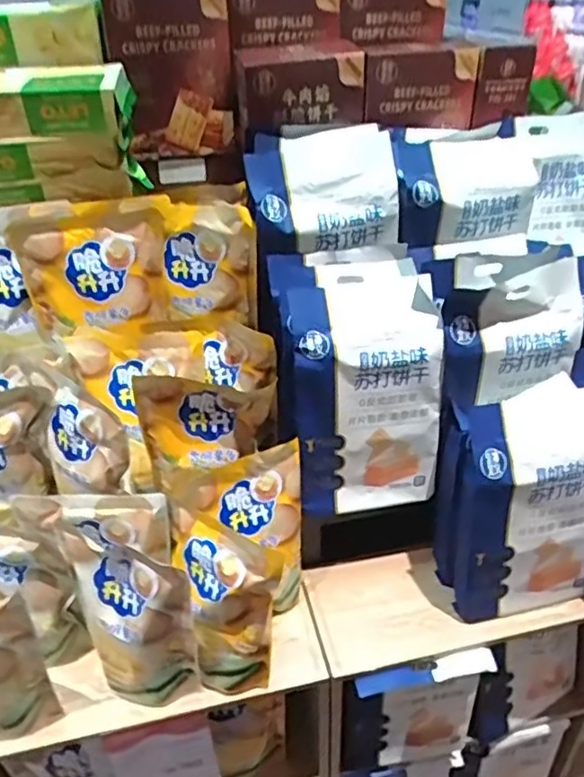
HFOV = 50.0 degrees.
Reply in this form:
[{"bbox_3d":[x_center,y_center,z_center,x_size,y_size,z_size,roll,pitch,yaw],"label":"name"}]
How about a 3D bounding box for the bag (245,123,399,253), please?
[{"bbox_3d":[0.044,-0.301,0.937,0.205,0.186,0.084,-7,6,-10],"label":"bag"}]

